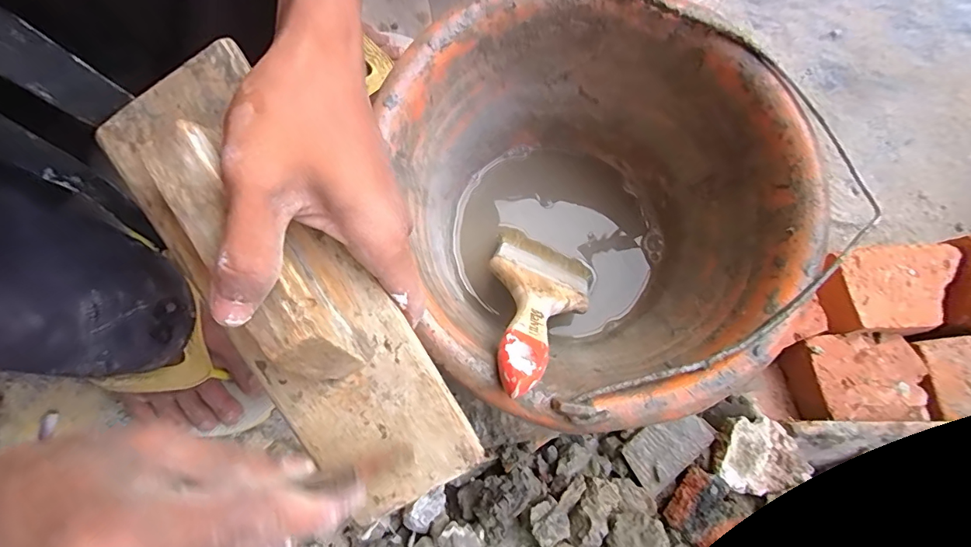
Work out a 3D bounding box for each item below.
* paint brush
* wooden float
[{"bbox_3d":[0.032,0.020,0.292,0.071,0.173,0.019,16,116,4],"label":"paint brush"},{"bbox_3d":[-0.085,0.012,0.191,0.073,0.027,0.207,-31,94,7],"label":"wooden float"}]

